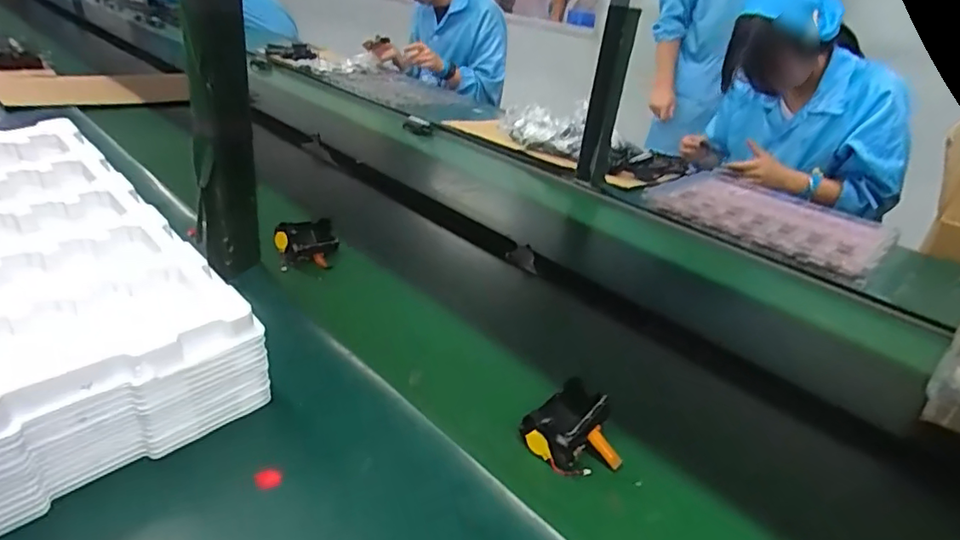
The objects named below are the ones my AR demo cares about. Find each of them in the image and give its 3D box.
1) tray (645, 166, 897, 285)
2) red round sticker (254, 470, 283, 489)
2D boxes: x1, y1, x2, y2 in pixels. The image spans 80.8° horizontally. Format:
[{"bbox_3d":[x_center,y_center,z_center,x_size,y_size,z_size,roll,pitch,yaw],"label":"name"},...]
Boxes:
[{"bbox_3d":[0.538,-0.106,1.038,0.376,0.032,0.340,28,34,35],"label":"tray"},{"bbox_3d":[-0.156,0.152,0.414,0.019,0.004,0.018,3,29,-2],"label":"red round sticker"}]

